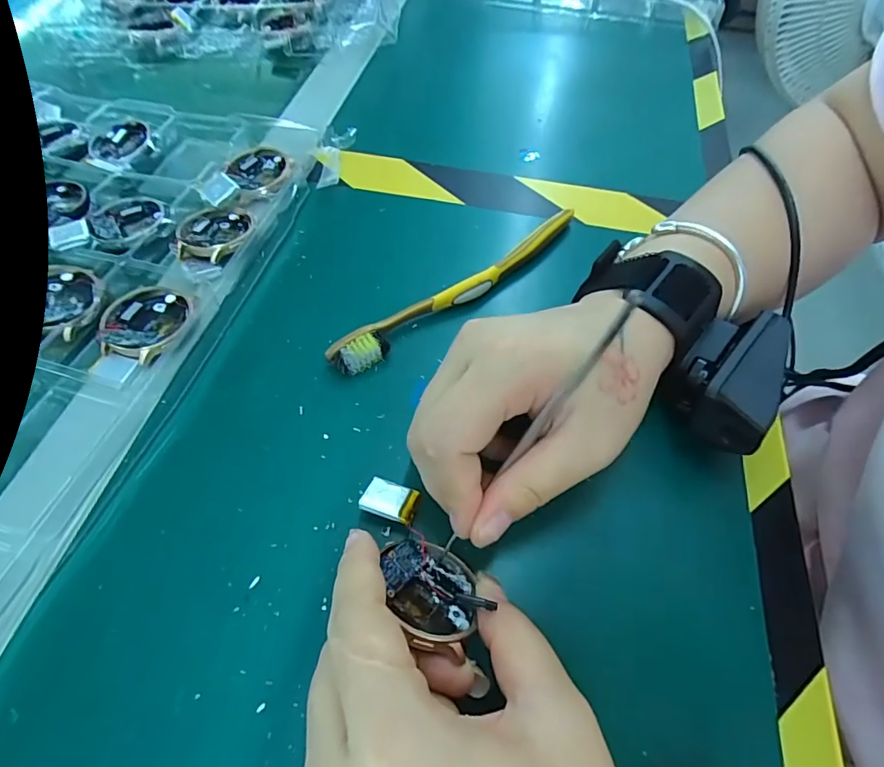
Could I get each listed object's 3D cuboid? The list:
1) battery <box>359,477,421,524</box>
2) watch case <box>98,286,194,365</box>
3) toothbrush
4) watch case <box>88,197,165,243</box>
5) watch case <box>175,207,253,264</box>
[{"bbox_3d":[-0.022,0.049,0.204,0.023,0.004,0.018,18,35,5],"label":"battery"},{"bbox_3d":[-0.157,-0.033,0.250,0.039,0.011,0.045,11,58,5],"label":"watch case"},{"bbox_3d":[0.015,-0.054,0.271,0.175,0.015,0.015,-33,65,-21],"label":"toothbrush"},{"bbox_3d":[-0.197,-0.102,0.300,0.043,0.007,0.043,-20,61,-14],"label":"watch case"},{"bbox_3d":[-0.138,-0.091,0.286,0.038,0.008,0.044,6,58,2],"label":"watch case"}]

